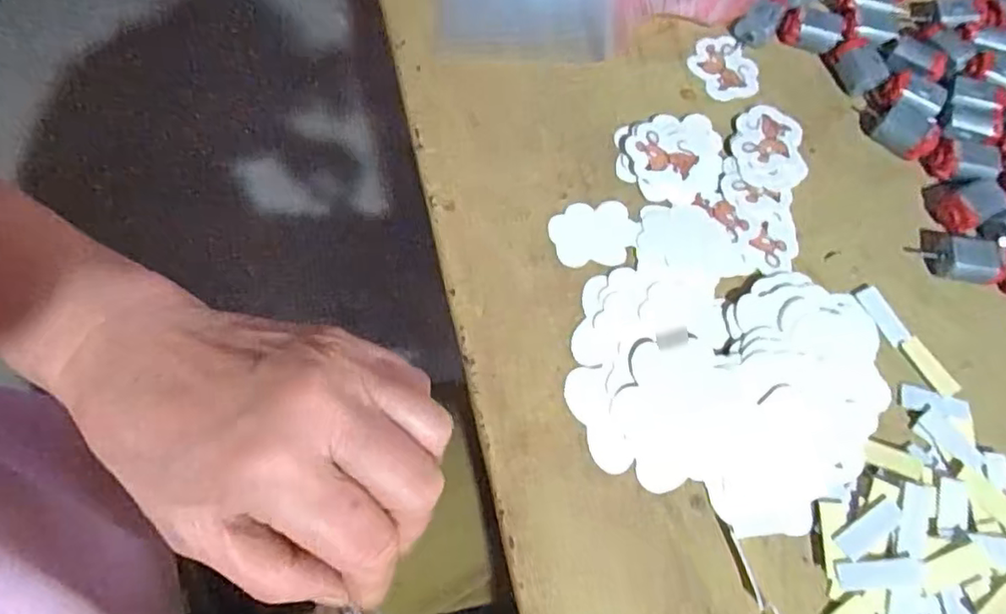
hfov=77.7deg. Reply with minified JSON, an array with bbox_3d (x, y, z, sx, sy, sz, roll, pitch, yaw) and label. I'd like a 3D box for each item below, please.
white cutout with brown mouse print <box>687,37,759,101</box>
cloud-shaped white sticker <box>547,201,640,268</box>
[{"bbox_3d":[0.122,-0.130,0.343,0.033,0.005,0.040,-43,74,-14],"label":"white cutout with brown mouse print"},{"bbox_3d":[0.044,-0.036,0.303,0.042,0.004,0.034,-3,69,0],"label":"cloud-shaped white sticker"}]

